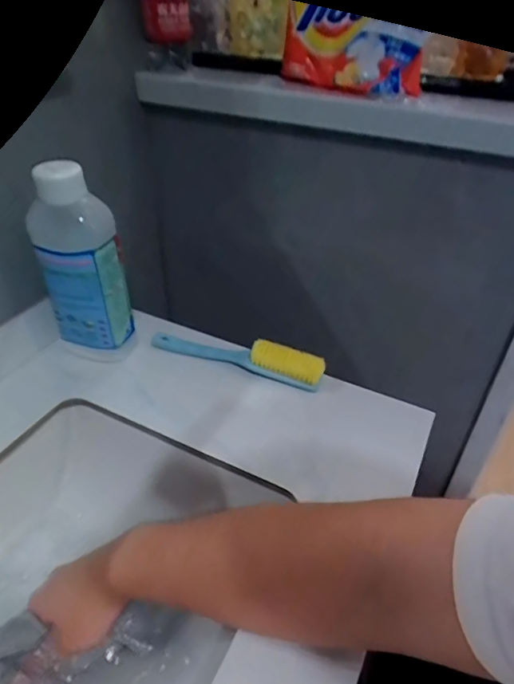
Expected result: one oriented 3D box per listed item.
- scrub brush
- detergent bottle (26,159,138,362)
[{"bbox_3d":[-0.030,0.009,0.596,0.228,0.037,0.032,14,39,15],"label":"scrub brush"},{"bbox_3d":[-0.202,-0.082,0.554,0.086,0.232,0.059,15,39,16],"label":"detergent bottle"}]

